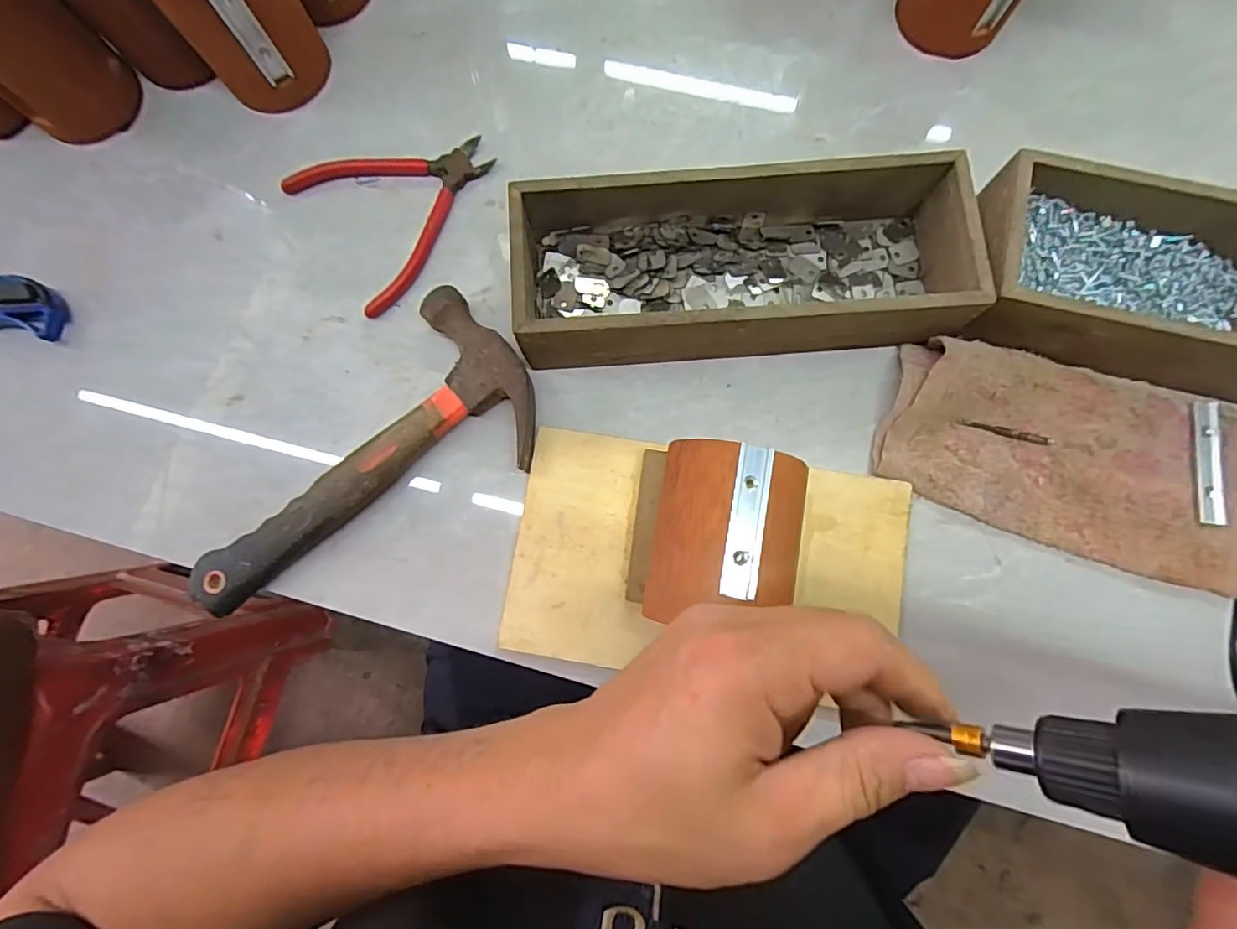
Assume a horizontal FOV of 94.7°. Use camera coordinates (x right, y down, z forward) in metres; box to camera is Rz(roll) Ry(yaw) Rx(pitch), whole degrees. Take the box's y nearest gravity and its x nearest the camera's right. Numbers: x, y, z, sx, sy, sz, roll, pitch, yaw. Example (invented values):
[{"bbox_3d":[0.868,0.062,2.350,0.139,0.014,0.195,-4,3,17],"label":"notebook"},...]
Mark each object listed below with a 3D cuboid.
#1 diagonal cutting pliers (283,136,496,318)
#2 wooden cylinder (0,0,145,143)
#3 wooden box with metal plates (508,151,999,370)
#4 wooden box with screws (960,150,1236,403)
[{"bbox_3d":[-0.152,-0.190,0.403,0.132,0.020,0.118,-35,82,-5],"label":"diagonal cutting pliers"},{"bbox_3d":[-0.403,-0.285,0.385,0.063,0.102,0.074,36,83,6],"label":"wooden cylinder"},{"bbox_3d":[0.078,-0.125,0.369,0.282,0.064,0.116,-5,80,0],"label":"wooden box with metal plates"},{"bbox_3d":[0.363,-0.106,0.356,0.276,0.065,0.105,14,81,3],"label":"wooden box with screws"}]

